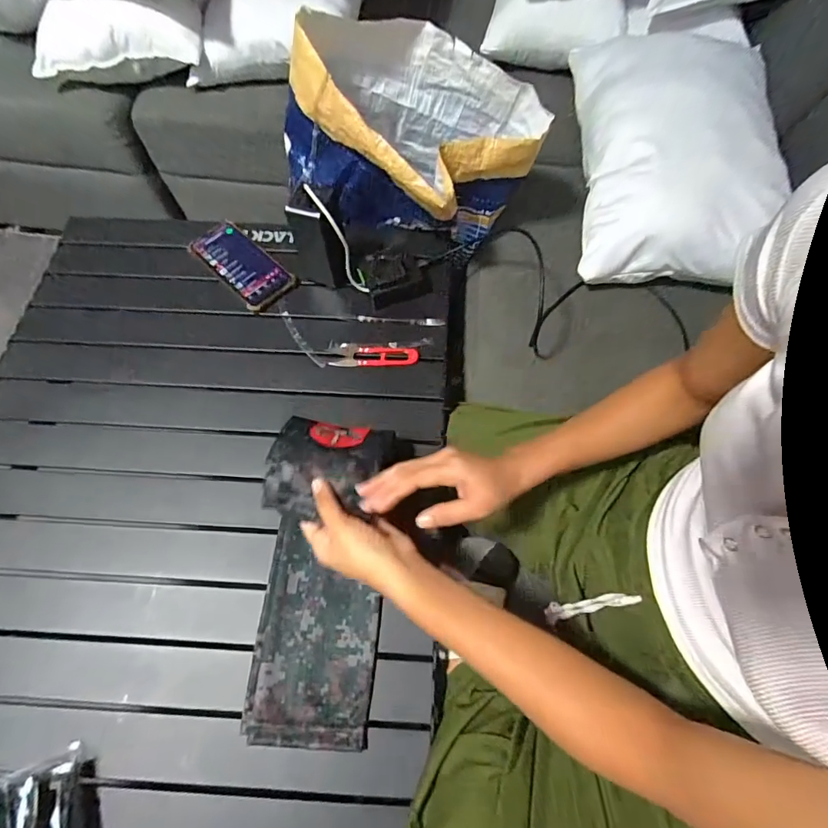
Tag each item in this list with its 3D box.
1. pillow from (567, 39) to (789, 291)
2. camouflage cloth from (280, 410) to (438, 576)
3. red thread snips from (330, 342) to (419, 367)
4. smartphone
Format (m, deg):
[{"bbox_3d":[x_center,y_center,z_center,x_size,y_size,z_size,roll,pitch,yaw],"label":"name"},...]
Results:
[{"bbox_3d":[0.383,-0.422,0.709,0.232,0.115,0.469,8,65,3],"label":"pillow"},{"bbox_3d":[-0.085,0.052,0.466,0.112,0.057,0.116,6,65,2],"label":"camouflage cloth"},{"bbox_3d":[-0.051,-0.078,0.602,0.113,0.009,0.032,1,65,0],"label":"red thread snips"},{"bbox_3d":[-0.247,-0.217,0.662,0.080,0.018,0.170,-42,72,-18],"label":"smartphone"}]

